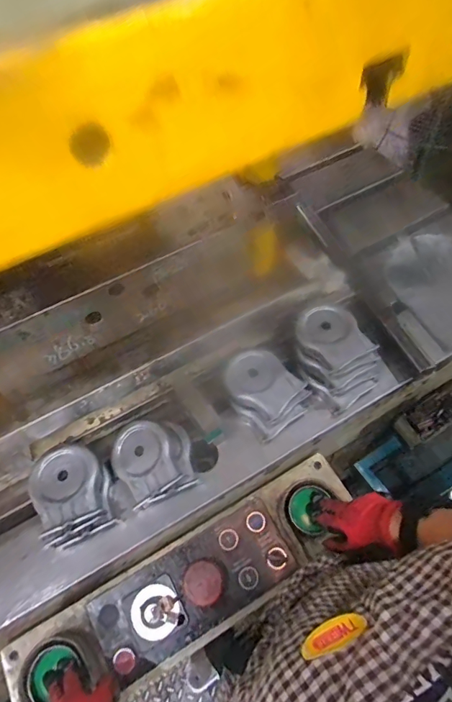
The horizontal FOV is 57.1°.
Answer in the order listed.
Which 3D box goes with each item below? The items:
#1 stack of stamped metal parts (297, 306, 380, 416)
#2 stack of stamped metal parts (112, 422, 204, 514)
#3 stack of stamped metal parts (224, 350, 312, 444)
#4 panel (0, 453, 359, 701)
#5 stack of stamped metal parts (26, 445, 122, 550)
[{"bbox_3d":[0.184,0.008,0.700,0.107,0.081,0.153,-20,58,-8],"label":"stack of stamped metal parts"},{"bbox_3d":[-0.113,0.173,0.649,0.110,0.062,0.120,-30,61,6],"label":"stack of stamped metal parts"},{"bbox_3d":[0.065,0.066,0.692,0.113,0.062,0.142,-34,61,-16],"label":"stack of stamped metal parts"},{"bbox_3d":[-0.042,0.343,0.611,0.539,0.047,0.139,-28,59,-13],"label":"panel"},{"bbox_3d":[-0.230,0.218,0.627,0.106,0.077,0.126,-20,57,-8],"label":"stack of stamped metal parts"}]

